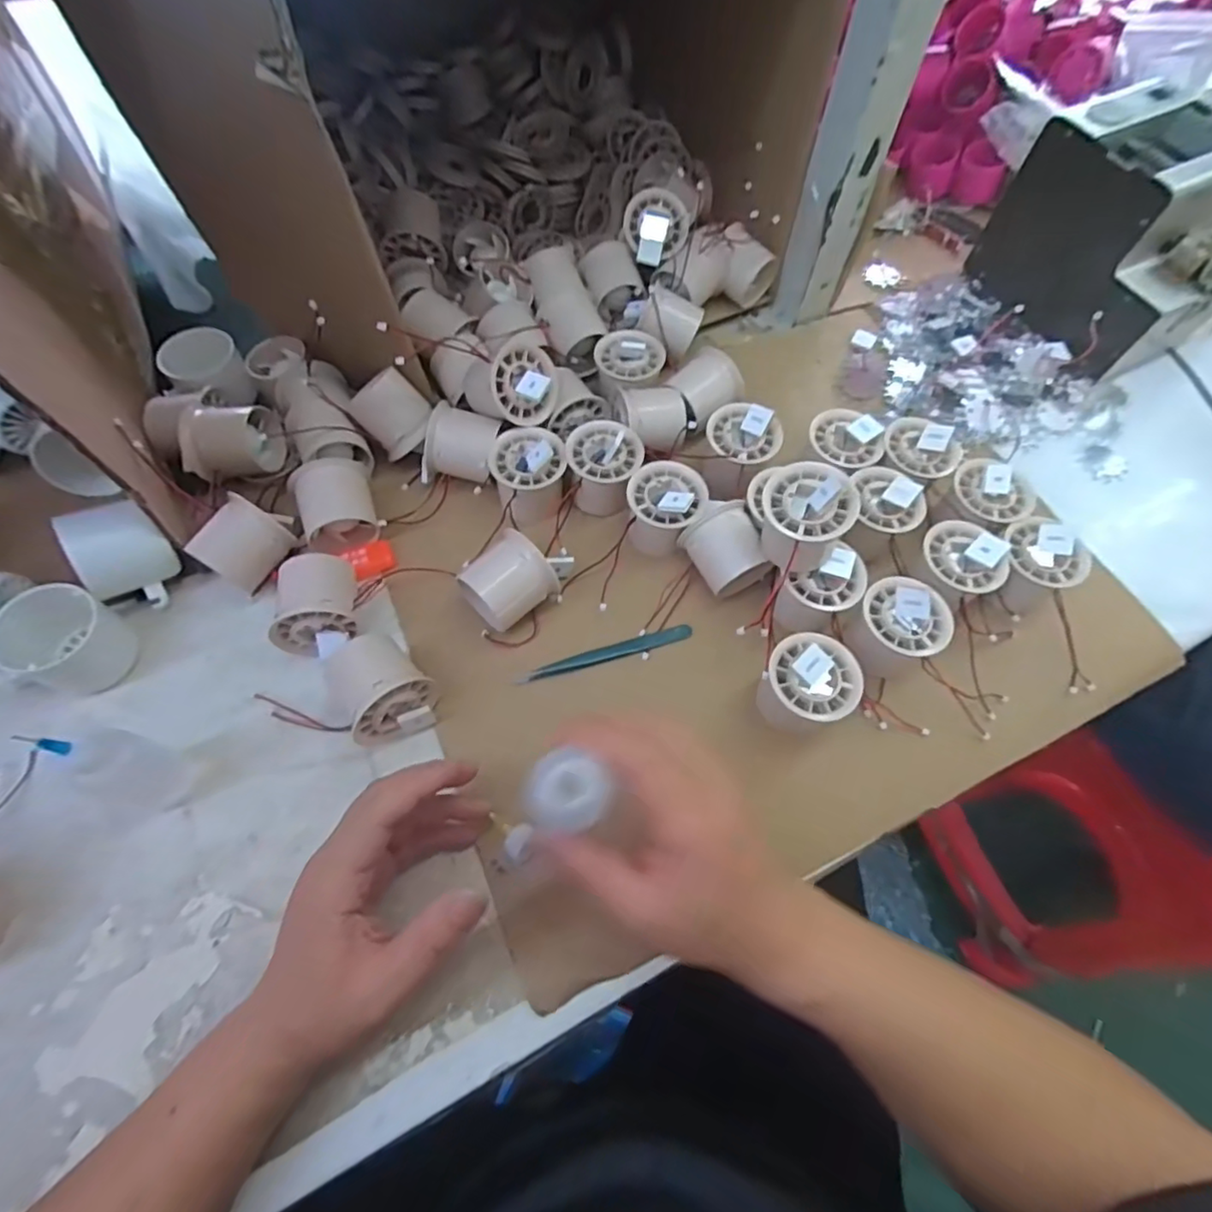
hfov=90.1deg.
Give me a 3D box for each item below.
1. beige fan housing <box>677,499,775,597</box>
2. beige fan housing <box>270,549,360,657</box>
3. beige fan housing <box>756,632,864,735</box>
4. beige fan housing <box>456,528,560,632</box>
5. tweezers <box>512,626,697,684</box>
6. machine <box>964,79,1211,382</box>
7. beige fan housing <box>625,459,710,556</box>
[{"bbox_3d":[0.085,-0.039,0.437,0.048,0.050,0.054,-30,68,-16],"label":"beige fan housing"},{"bbox_3d":[-0.192,0.000,0.403,0.056,0.055,0.057,1,63,-2],"label":"beige fan housing"},{"bbox_3d":[0.128,0.052,0.389,0.055,0.063,0.052,1,63,-2],"label":"beige fan housing"},{"bbox_3d":[-0.067,-0.014,0.409,0.057,0.047,0.049,-37,70,-19],"label":"beige fan housing"},{"bbox_3d":[0.000,0.034,0.423,0.125,0.007,0.012,-15,65,-10],"label":"tweezers"},{"bbox_3d":[0.461,-0.330,0.538,0.141,0.140,0.180,-20,66,-13],"label":"machine"},{"bbox_3d":[0.043,-0.071,0.447,0.054,0.052,0.053,1,63,-2],"label":"beige fan housing"}]

